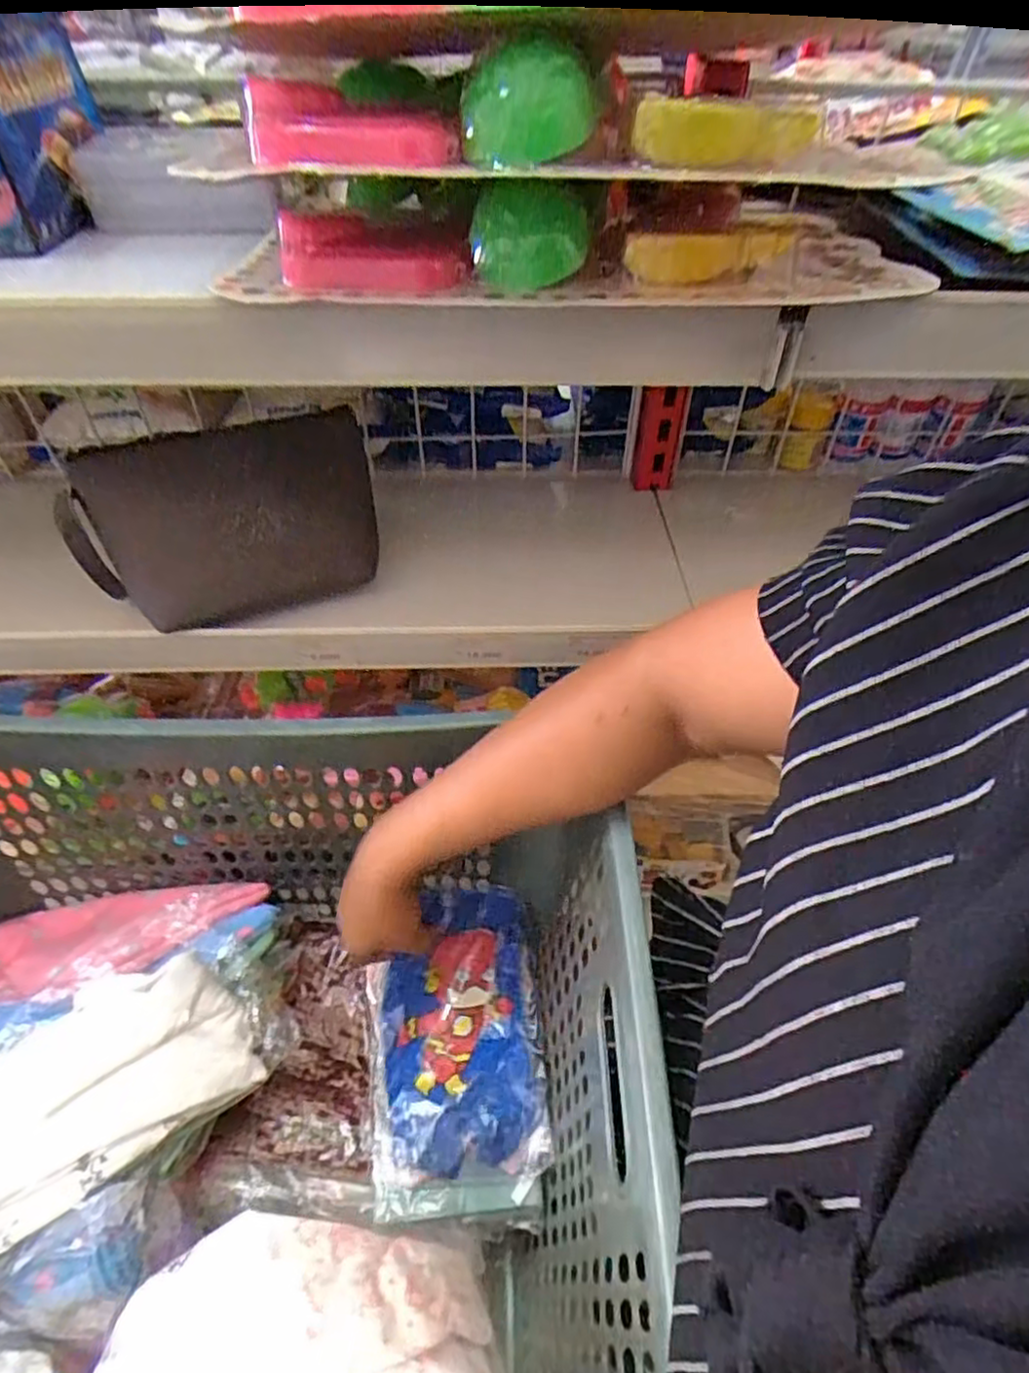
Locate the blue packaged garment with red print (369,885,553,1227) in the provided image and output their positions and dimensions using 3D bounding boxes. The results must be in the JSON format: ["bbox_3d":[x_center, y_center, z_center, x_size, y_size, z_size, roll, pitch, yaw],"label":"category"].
[{"bbox_3d":[-0.045,0.265,0.502,0.125,0.073,0.209,-4,50,-6],"label":"blue packaged garment with red print"}]

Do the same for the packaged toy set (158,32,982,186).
[{"bbox_3d":[0.029,-0.257,0.308,0.293,0.043,0.128,4,50,1],"label":"packaged toy set"}]

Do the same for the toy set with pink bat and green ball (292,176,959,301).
[{"bbox_3d":[0.048,-0.235,0.339,0.310,0.045,0.107,2,50,-1],"label":"toy set with pink bat and green ball"}]

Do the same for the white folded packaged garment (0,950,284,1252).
[{"bbox_3d":[-0.274,0.256,0.417,0.205,0.034,0.110,-28,56,-24],"label":"white folded packaged garment"}]

